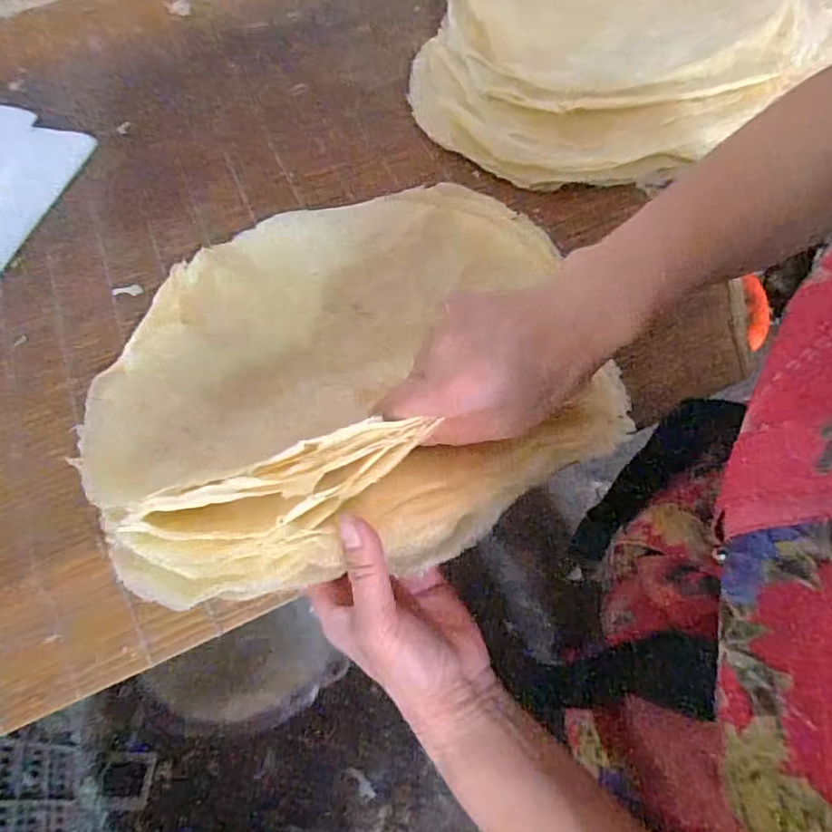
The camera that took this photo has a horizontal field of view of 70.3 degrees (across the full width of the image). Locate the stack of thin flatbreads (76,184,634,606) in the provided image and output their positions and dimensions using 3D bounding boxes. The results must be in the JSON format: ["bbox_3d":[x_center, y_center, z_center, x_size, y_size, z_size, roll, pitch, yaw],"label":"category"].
[{"bbox_3d":[-0.070,-0.056,0.411,0.337,0.118,0.346,-8,57,0],"label":"stack of thin flatbreads"}]

